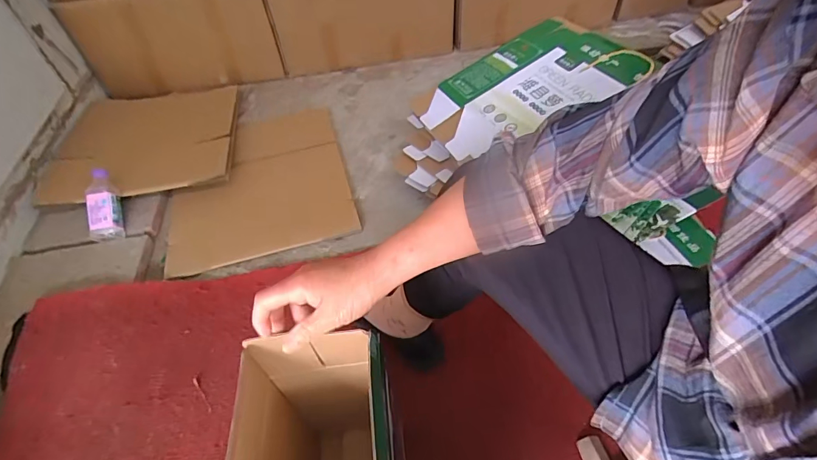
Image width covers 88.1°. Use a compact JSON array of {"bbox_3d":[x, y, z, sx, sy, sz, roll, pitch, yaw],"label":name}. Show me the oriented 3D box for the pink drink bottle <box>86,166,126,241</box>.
[{"bbox_3d":[-0.691,-0.059,0.958,0.064,0.057,0.163,-5,93,0],"label":"pink drink bottle"}]

